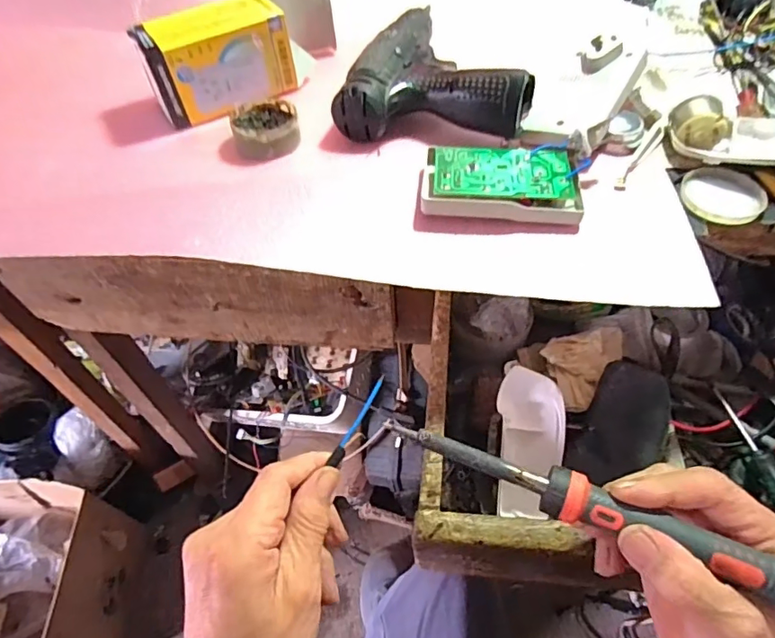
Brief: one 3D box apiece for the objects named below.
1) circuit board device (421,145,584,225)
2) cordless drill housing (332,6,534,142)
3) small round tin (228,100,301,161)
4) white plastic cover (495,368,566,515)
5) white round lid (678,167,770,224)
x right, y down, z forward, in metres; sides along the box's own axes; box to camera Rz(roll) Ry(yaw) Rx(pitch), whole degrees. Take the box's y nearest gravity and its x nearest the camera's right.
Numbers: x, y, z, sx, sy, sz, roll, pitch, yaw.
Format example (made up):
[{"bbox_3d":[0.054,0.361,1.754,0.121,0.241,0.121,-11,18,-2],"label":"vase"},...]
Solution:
[{"bbox_3d":[0.084,-0.102,0.380,0.111,0.023,0.063,3,54,4],"label":"circuit board device"},{"bbox_3d":[0.046,-0.226,0.447,0.154,0.041,0.180,7,54,6],"label":"cordless drill housing"},{"bbox_3d":[-0.100,-0.159,0.426,0.053,0.023,0.057,-2,60,3],"label":"small round tin"},{"bbox_3d":[0.112,0.097,0.406,0.052,0.015,0.111,6,78,8],"label":"white plastic cover"},{"bbox_3d":[0.247,-0.092,0.381,0.057,0.004,0.053,0,54,1],"label":"white round lid"}]

